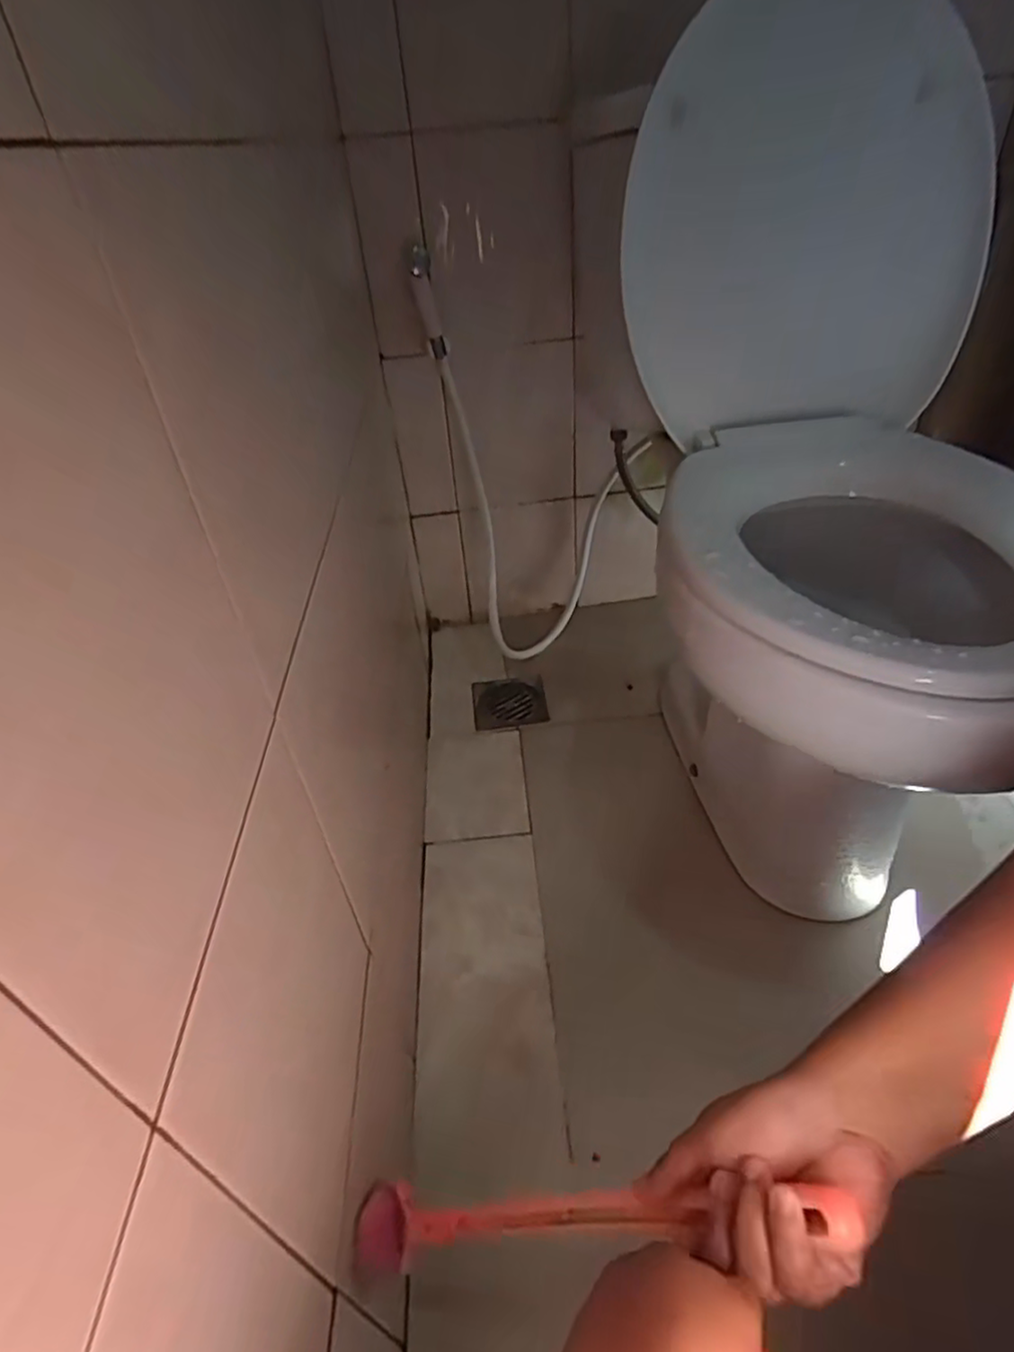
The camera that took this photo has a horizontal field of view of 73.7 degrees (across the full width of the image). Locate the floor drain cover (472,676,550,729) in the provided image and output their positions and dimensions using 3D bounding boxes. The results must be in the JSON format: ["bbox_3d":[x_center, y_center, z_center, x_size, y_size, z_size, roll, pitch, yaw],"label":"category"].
[{"bbox_3d":[0.004,0.041,1.107,0.116,0.015,0.116,-6,38,-2],"label":"floor drain cover"}]

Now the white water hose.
[{"bbox_3d":[0.040,-0.339,1.089,0.289,0.615,0.205,-25,43,-24],"label":"white water hose"}]

